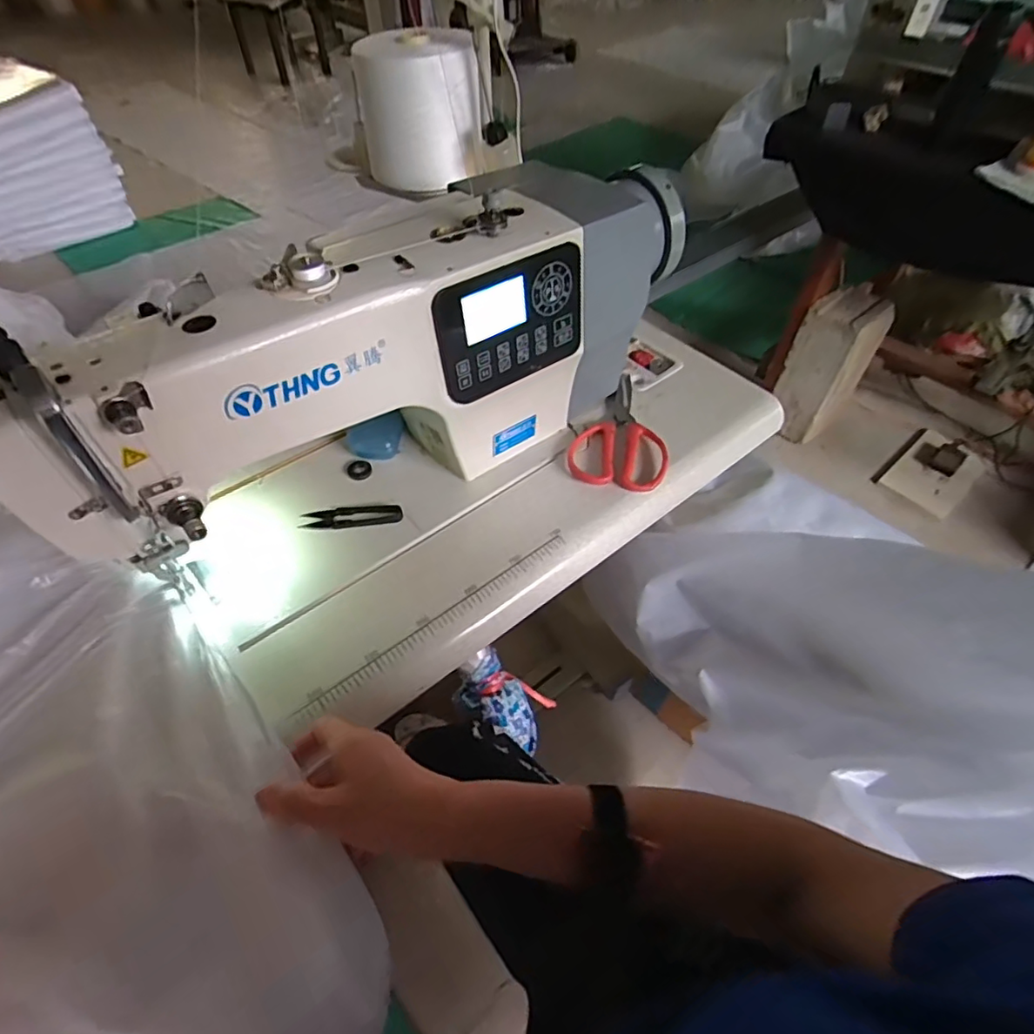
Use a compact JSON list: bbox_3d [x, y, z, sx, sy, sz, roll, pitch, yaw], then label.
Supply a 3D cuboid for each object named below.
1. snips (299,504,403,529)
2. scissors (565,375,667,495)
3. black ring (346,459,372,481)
[{"bbox_3d":[-0.165,-0.002,0.572,0.098,0.010,0.025,-5,52,-4],"label":"snips"},{"bbox_3d":[0.121,-0.102,0.650,0.103,0.015,0.183,11,52,8],"label":"scissors"},{"bbox_3d":[-0.168,-0.051,0.609,0.026,0.004,0.024,0,51,0],"label":"black ring"}]

